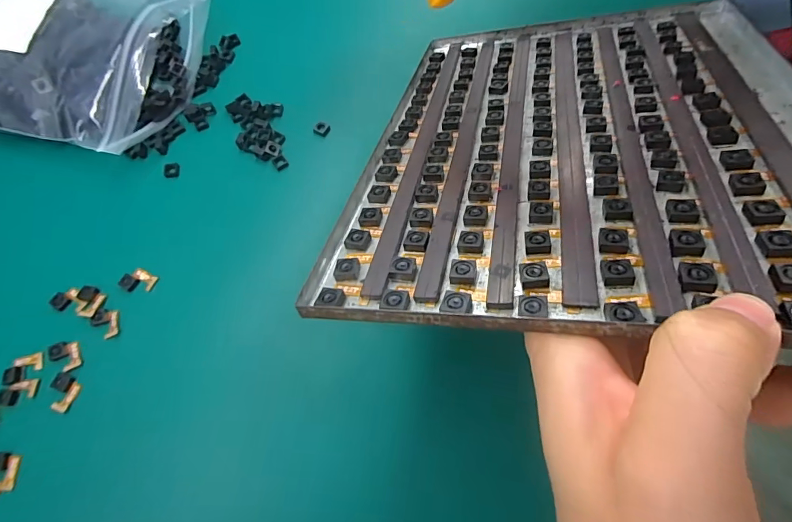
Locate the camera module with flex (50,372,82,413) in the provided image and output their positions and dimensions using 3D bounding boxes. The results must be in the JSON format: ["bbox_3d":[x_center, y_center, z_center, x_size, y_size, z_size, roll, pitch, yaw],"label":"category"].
[{"bbox_3d":[-0.182,0.071,0.235,0.015,0.004,0.018,20,71,8],"label":"camera module with flex"}]

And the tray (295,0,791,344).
[{"bbox_3d":[0.081,-0.066,0.205,0.188,0.006,0.245,1,45,19],"label":"tray"}]

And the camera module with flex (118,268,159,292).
[{"bbox_3d":[-0.153,0.012,0.257,0.018,0.004,0.015,24,72,10],"label":"camera module with flex"}]

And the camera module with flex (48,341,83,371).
[{"bbox_3d":[-0.185,0.052,0.242,0.013,0.004,0.019,-32,72,-10],"label":"camera module with flex"}]

